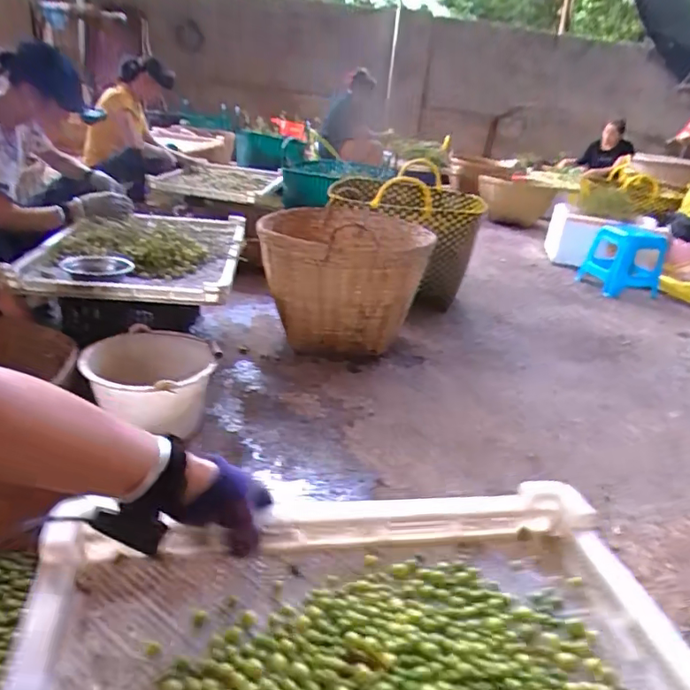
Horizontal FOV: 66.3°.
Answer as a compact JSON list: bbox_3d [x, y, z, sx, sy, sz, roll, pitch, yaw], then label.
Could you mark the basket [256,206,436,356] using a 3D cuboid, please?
[{"bbox_3d":[-0.017,-0.237,1.923,0.548,0.399,0.616,4,27,-7],"label":"basket"}]

